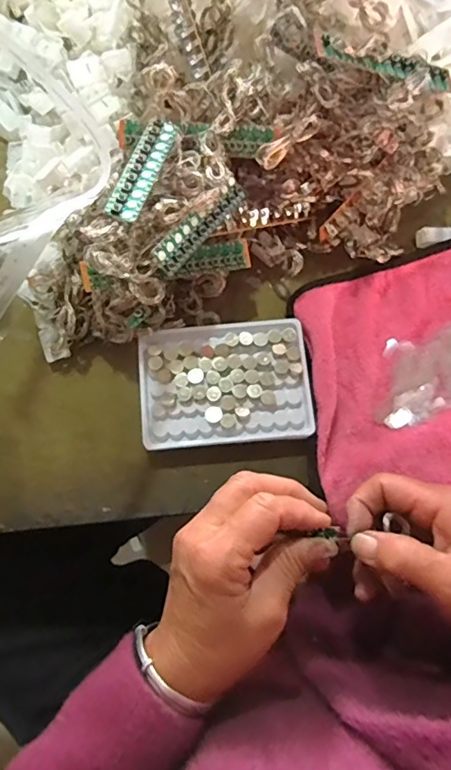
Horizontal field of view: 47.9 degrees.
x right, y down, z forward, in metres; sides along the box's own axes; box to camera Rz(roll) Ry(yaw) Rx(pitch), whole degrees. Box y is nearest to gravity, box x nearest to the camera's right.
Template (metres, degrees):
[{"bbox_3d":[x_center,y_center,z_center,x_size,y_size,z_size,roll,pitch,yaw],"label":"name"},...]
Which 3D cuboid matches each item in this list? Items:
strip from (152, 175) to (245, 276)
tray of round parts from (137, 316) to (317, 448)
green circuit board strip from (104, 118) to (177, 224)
[{"bbox_3d":[-0.017,-0.115,0.364,0.020,0.008,0.092,49,66,-20],"label":"strip"},{"bbox_3d":[0.000,-0.002,0.395,0.131,0.012,0.094,-5,79,-2],"label":"tray of round parts"},{"bbox_3d":[-0.058,-0.151,0.352,0.021,0.004,0.090,22,67,-9],"label":"green circuit board strip"}]

